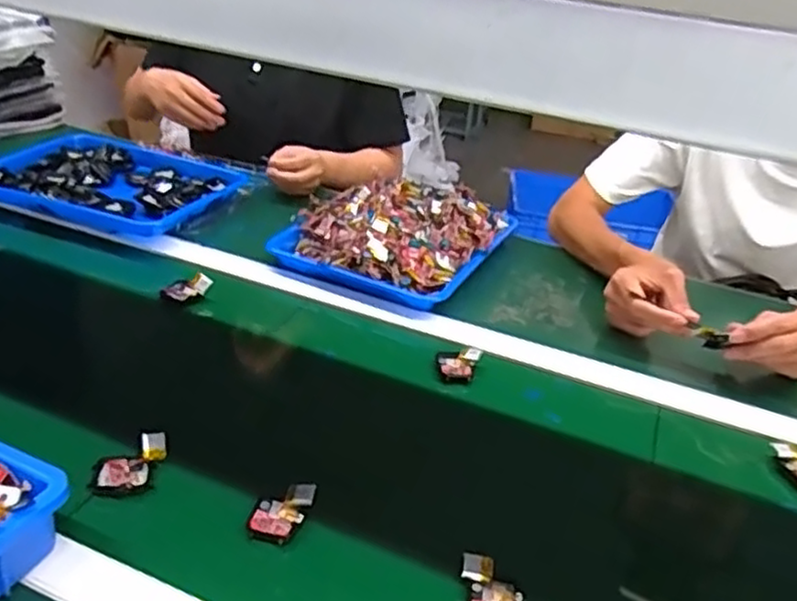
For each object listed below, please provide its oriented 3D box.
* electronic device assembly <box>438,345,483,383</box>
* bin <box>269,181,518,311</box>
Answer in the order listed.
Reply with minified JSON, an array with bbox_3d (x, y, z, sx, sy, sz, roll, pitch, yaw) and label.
[{"bbox_3d":[0.062,0.066,0.745,0.040,0.016,0.051,15,30,15],"label":"electronic device assembly"},{"bbox_3d":[-0.002,-0.093,0.964,0.256,0.079,0.269,15,31,15],"label":"bin"}]

